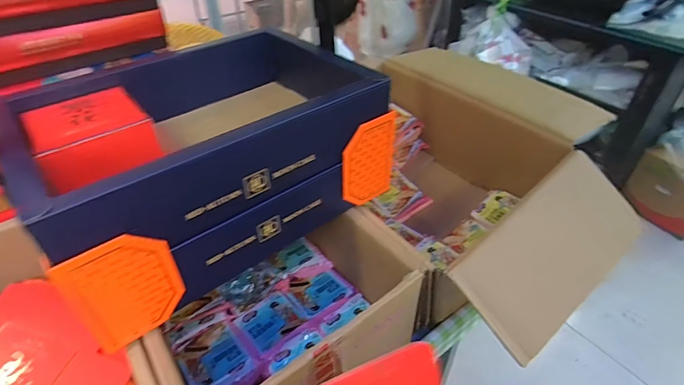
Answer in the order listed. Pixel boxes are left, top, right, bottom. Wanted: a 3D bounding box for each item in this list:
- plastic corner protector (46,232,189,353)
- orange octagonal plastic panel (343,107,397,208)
[{"bbox_3d":[-0.187,0.089,0.357,0.081,0.119,0.009,-28,48,-29],"label":"plastic corner protector"},{"bbox_3d":[0.035,-0.037,0.497,0.083,0.115,0.010,-31,49,-30],"label":"orange octagonal plastic panel"}]

